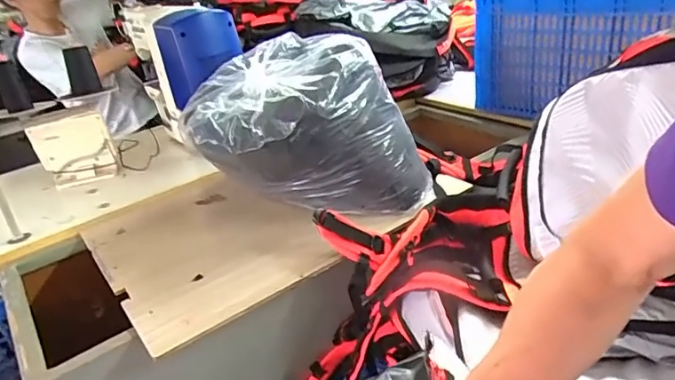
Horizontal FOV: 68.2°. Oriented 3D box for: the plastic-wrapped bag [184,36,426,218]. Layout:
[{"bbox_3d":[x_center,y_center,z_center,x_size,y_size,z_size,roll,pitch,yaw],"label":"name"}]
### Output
[{"bbox_3d":[-0.063,-0.134,1.029,0.453,0.284,0.301,-9,27,-3],"label":"plastic-wrapped bag"}]

